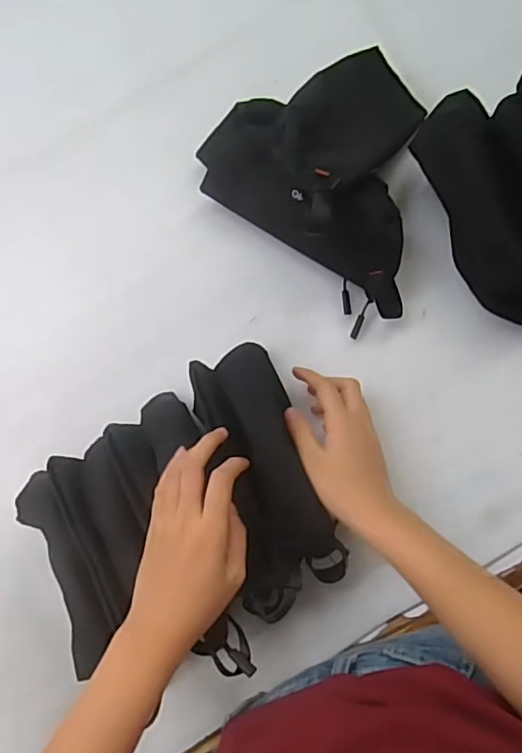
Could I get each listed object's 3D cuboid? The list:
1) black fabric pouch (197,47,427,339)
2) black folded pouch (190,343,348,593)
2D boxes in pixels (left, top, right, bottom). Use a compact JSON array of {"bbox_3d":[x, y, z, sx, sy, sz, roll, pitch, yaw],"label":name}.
[{"bbox_3d":[0.040,-0.172,0.479,0.177,0.125,0.240,-1,88,2],"label":"black fabric pouch"},{"bbox_3d":[0.004,0.076,0.472,0.073,0.091,0.211,-20,77,2],"label":"black folded pouch"}]

